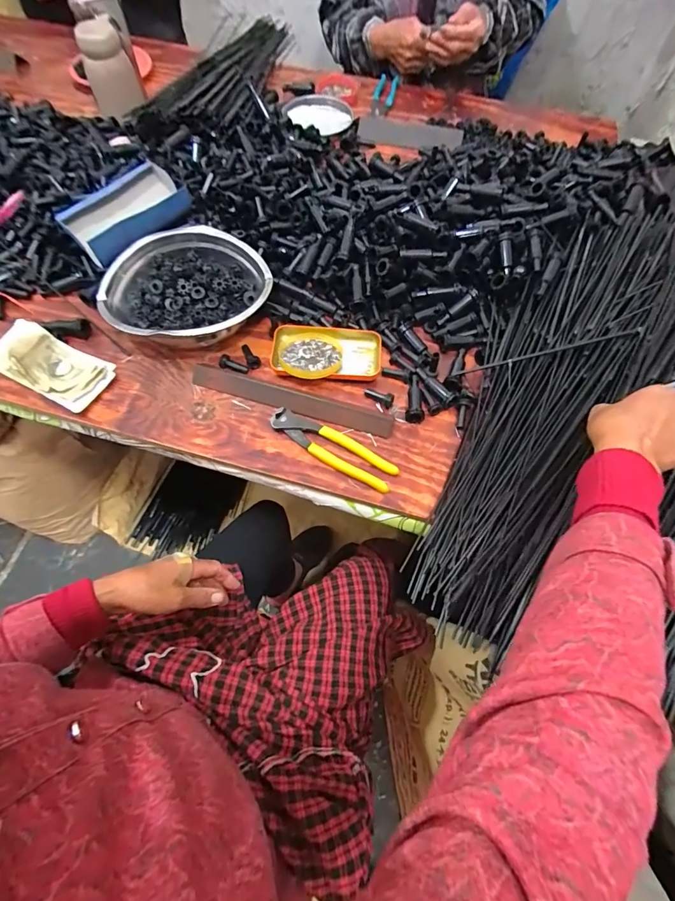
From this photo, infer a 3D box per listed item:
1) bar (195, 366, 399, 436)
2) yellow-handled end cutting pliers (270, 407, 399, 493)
[{"bbox_3d":[-0.058,-0.066,0.526,0.260,0.007,0.033,16,67,5],"label":"bar"},{"bbox_3d":[-0.006,-0.006,0.504,0.165,0.013,0.042,29,68,10],"label":"yellow-handled end cutting pliers"}]

